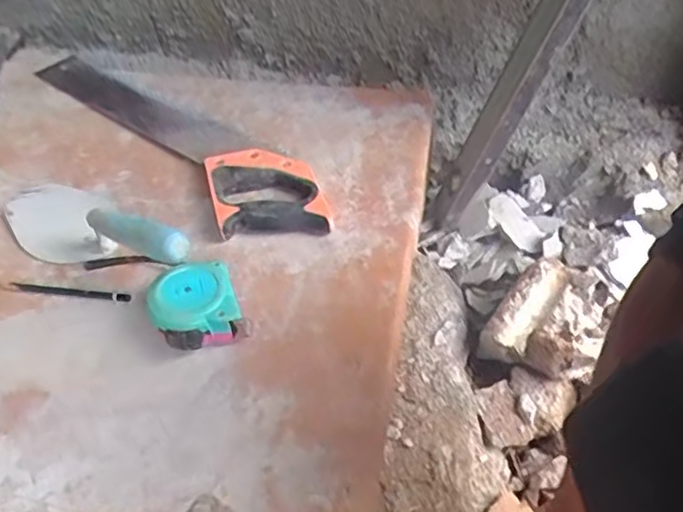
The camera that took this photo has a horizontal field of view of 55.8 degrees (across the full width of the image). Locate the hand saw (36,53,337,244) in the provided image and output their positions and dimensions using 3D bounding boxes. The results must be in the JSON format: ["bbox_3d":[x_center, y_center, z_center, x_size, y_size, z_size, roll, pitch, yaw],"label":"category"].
[{"bbox_3d":[-0.208,-0.163,0.786,0.121,0.032,0.530,-34,55,-25],"label":"hand saw"}]

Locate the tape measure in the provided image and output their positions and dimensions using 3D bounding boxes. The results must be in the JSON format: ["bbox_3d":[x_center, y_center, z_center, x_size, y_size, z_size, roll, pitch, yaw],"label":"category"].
[{"bbox_3d":[-0.129,0.044,0.564,0.076,0.038,0.077,-19,50,-14],"label":"tape measure"}]

